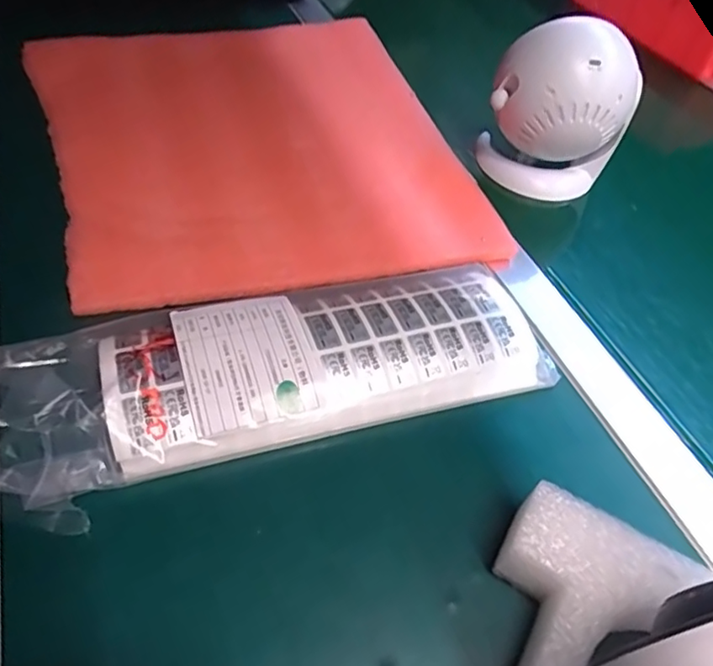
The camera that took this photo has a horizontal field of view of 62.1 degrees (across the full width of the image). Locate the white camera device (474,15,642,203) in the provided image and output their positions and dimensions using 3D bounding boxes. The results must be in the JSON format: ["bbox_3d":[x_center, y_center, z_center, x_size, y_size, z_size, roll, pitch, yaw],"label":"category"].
[{"bbox_3d":[0.173,-0.192,0.525,0.087,0.156,0.098,-29,57,-27],"label":"white camera device"}]

